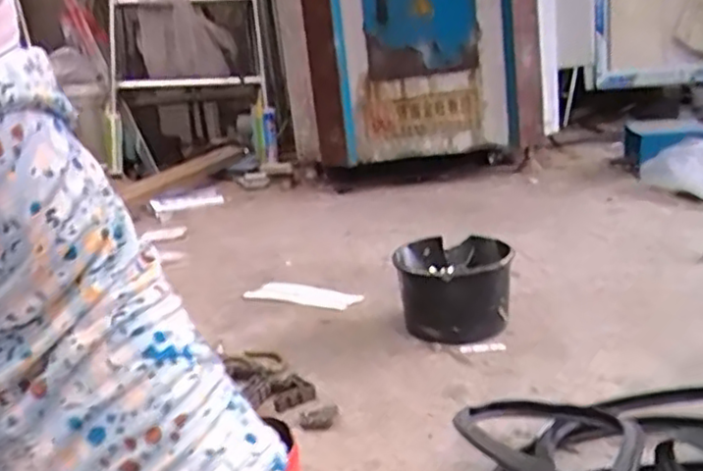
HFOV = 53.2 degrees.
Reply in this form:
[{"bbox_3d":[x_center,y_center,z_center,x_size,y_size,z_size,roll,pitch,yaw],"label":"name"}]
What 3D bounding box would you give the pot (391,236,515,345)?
[{"bbox_3d":[0.150,0.081,1.069,0.185,0.110,0.194,-1,18,16],"label":"pot"}]

